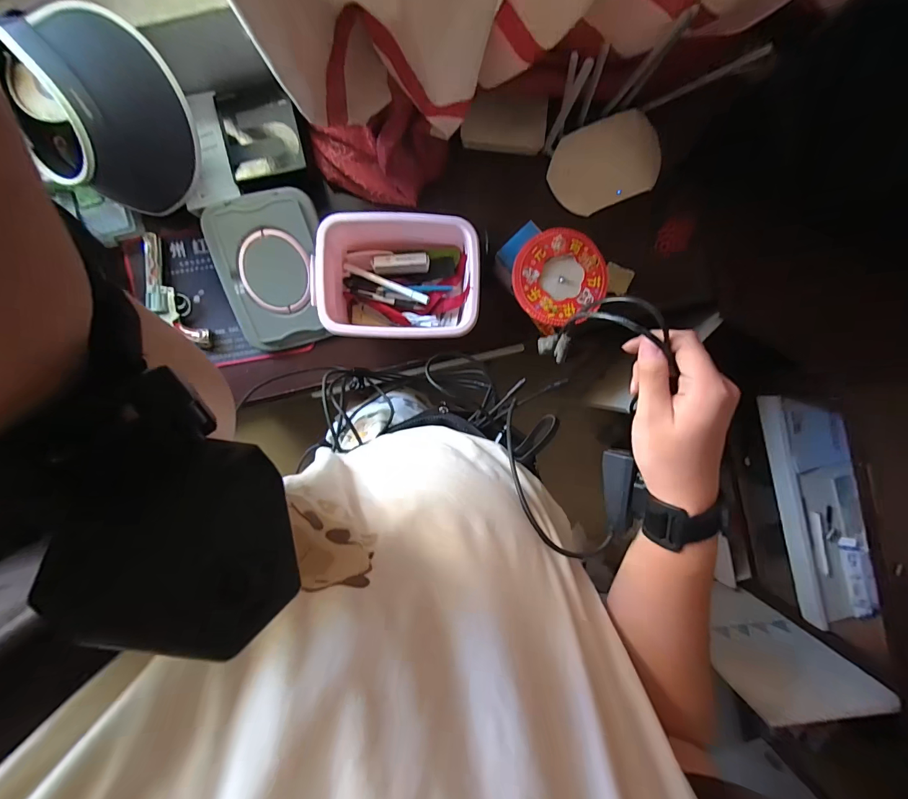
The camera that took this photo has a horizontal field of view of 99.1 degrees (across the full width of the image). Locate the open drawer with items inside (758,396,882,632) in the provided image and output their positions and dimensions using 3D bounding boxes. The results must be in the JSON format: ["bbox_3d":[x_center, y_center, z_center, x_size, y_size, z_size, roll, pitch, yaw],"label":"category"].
[{"bbox_3d":[0.938,0.279,0.987,0.139,0.103,0.604,-14,91,0],"label":"open drawer with items inside"}]

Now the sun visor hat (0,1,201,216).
[{"bbox_3d":[-0.470,-0.379,0.534,0.215,0.161,0.153,-38,91,0],"label":"sun visor hat"}]

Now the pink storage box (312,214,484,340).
[{"bbox_3d":[-0.093,-0.193,0.637,0.261,0.105,0.185,2,91,-1],"label":"pink storage box"}]

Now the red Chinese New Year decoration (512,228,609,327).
[{"bbox_3d":[0.174,-0.199,0.632,0.151,0.018,0.146,-4,91,-1],"label":"red Chinese New Year decoration"}]

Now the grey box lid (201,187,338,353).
[{"bbox_3d":[-0.302,-0.215,0.658,0.167,0.028,0.246,-14,110,-8],"label":"grey box lid"}]

